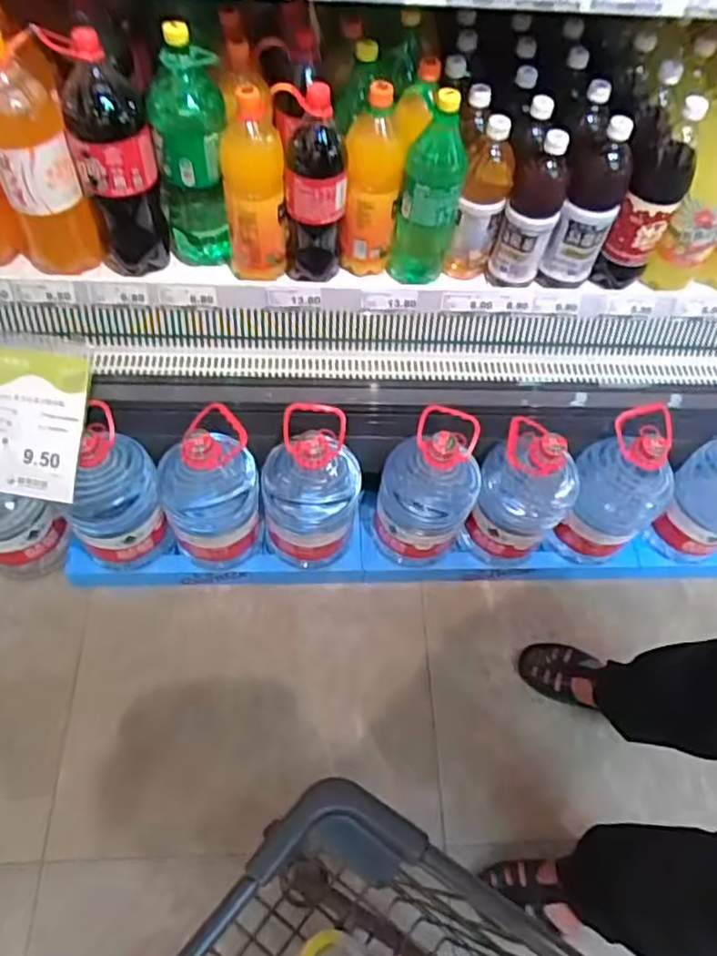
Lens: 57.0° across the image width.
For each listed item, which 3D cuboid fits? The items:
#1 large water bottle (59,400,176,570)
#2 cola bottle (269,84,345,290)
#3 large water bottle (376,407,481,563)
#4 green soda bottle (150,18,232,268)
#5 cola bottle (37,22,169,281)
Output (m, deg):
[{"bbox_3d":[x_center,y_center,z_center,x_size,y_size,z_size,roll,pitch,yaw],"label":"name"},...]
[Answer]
[{"bbox_3d":[-0.379,0.031,1.020,0.136,0.290,0.121,-27,65,-20],"label":"large water bottle"},{"bbox_3d":[-0.062,-0.401,0.919,0.081,0.270,0.079,4,58,-2],"label":"cola bottle"},{"bbox_3d":[0.109,0.026,1.065,0.151,0.278,0.137,17,59,5],"label":"large water bottle"},{"bbox_3d":[-0.234,-0.449,0.922,0.098,0.309,0.106,-9,60,-10],"label":"green soda bottle"},{"bbox_3d":[-0.330,-0.427,0.901,0.098,0.318,0.100,-14,61,-13],"label":"cola bottle"}]

